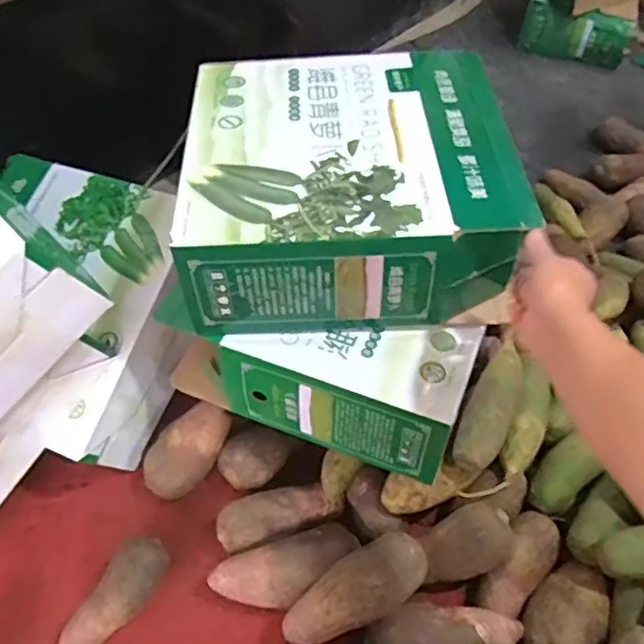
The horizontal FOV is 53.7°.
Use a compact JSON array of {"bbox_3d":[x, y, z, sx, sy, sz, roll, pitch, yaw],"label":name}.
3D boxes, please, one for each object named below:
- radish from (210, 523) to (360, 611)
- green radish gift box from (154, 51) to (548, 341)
[{"bbox_3d":[-0.040,0.298,0.755,0.175,0.067,0.070,-16,52,-16],"label":"radish"},{"bbox_3d":[0.024,-0.167,0.757,0.351,0.149,0.349,0,50,-4],"label":"green radish gift box"}]

